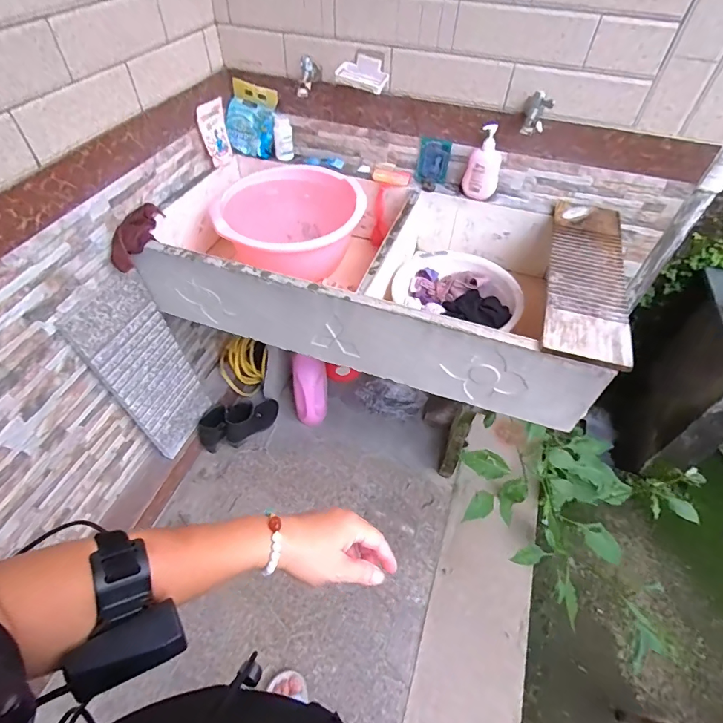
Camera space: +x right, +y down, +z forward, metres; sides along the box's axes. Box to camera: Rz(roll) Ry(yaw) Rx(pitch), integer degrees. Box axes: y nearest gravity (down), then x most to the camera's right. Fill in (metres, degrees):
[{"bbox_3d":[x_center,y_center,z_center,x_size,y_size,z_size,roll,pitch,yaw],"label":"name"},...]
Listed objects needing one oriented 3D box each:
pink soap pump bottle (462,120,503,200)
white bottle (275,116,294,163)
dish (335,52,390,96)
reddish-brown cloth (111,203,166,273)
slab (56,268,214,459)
[{"bbox_3d":[0.338,-0.537,1.152,0.091,0.204,0.056,16,52,11],"label":"pink soap pump bottle"},{"bbox_3d":[-0.243,-0.695,1.313,0.055,0.117,0.034,-4,51,-5],"label":"white bottle"},{"bbox_3d":[0.005,-0.755,1.093,0.129,0.058,0.077,22,53,16],"label":"dish"},{"bbox_3d":[-0.559,-0.323,1.041,0.049,0.073,0.200,11,63,8],"label":"reddish-brown cloth"},{"bbox_3d":[-0.615,0.033,1.240,0.025,0.618,0.248,13,51,14],"label":"slab"}]

